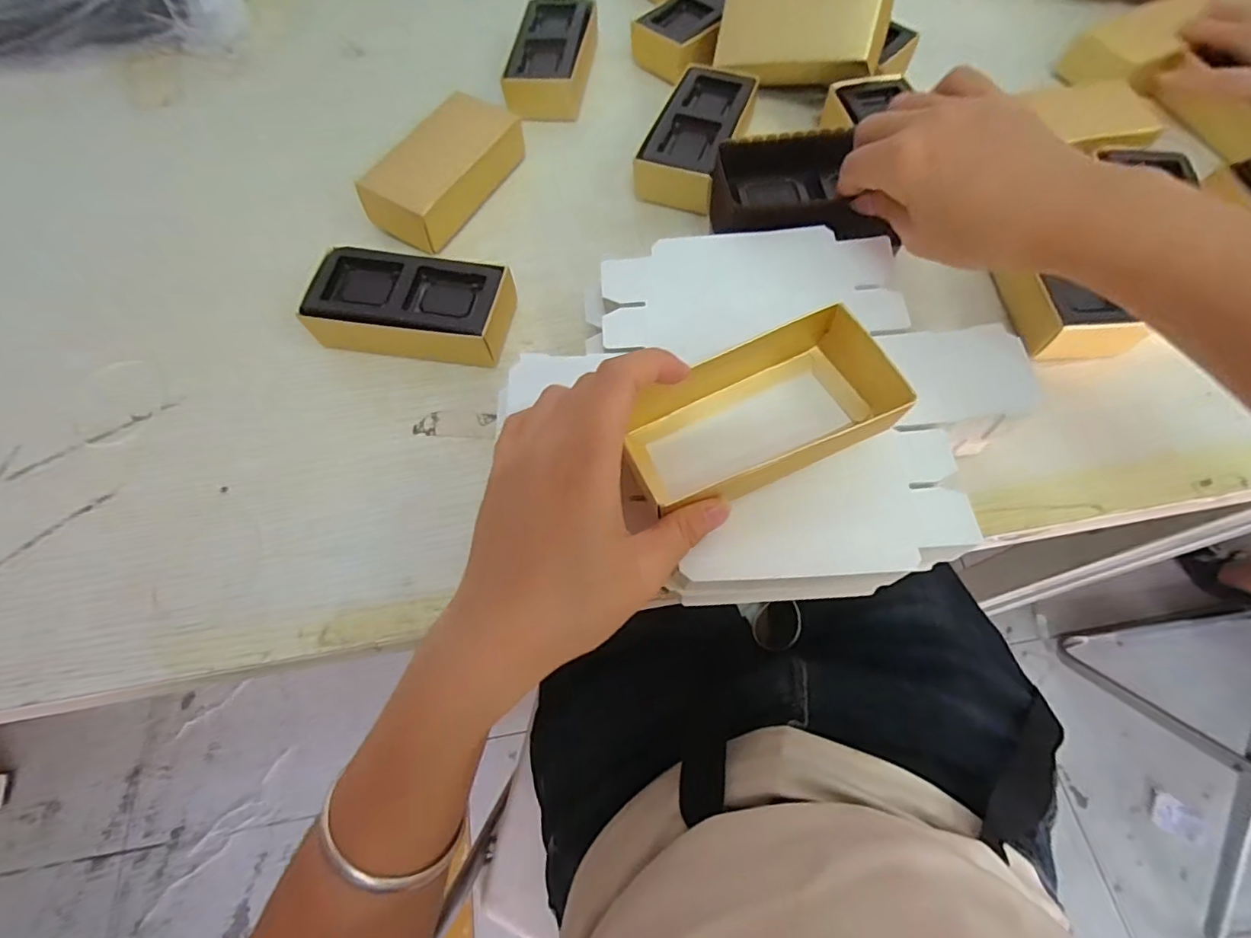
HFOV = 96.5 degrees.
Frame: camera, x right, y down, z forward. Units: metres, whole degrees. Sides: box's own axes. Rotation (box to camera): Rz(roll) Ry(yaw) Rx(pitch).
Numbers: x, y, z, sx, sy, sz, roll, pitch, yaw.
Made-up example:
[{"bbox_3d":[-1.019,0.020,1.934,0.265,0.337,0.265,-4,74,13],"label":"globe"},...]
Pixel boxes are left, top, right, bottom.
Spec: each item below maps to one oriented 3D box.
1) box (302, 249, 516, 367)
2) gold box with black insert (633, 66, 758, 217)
[{"bbox_3d":[-0.128,-0.096,0.338,0.111,0.034,0.055,8,65,5],"label":"box"},{"bbox_3d":[0.055,-0.239,0.402,0.057,0.036,0.120,21,67,11],"label":"gold box with black insert"}]

